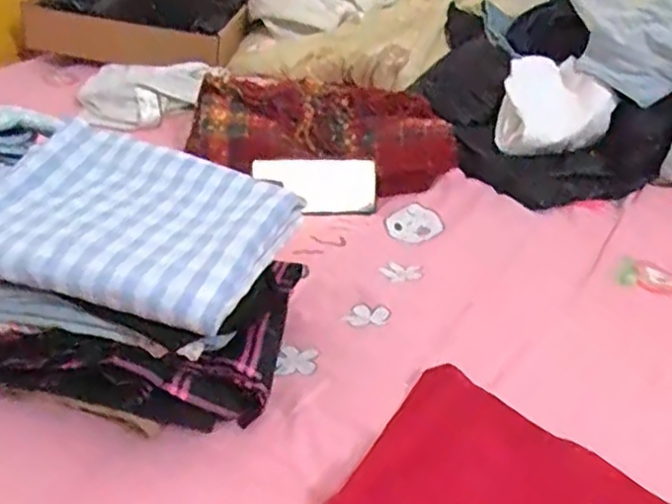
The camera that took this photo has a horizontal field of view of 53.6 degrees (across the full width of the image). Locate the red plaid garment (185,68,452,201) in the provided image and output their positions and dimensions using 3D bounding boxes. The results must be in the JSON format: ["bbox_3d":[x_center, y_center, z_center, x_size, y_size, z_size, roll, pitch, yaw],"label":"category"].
[{"bbox_3d":[-0.024,-0.169,0.915,0.352,0.090,0.198,-1,32,-4],"label":"red plaid garment"}]

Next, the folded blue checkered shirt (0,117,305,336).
[{"bbox_3d":[-0.170,-0.028,0.534,0.242,0.045,0.188,12,36,17],"label":"folded blue checkered shirt"}]

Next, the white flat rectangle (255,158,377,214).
[{"bbox_3d":[-0.024,-0.083,0.847,0.153,0.009,0.075,-2,72,-12],"label":"white flat rectangle"}]

